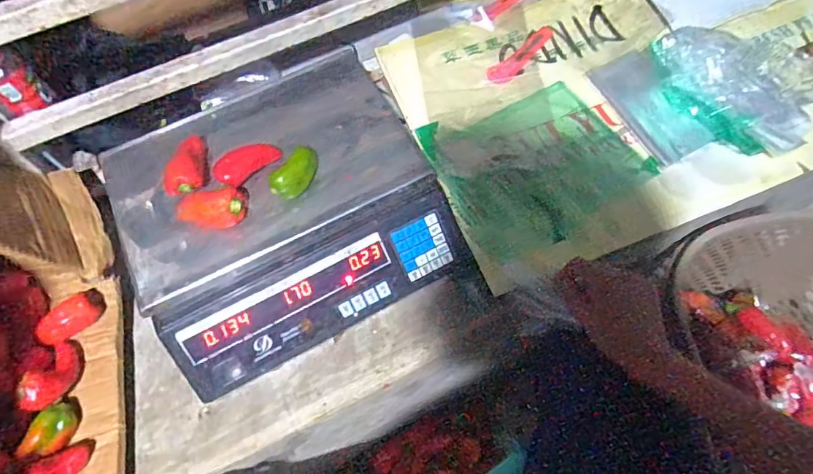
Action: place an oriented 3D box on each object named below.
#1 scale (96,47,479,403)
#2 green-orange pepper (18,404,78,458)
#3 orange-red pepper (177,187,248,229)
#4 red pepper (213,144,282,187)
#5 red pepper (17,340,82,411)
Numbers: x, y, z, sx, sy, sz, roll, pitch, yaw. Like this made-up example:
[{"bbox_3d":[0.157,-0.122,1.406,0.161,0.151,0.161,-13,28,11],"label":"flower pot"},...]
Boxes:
[{"bbox_3d":[-0.139,-0.038,0.560,0.350,0.108,0.300,-26,65,-9],"label":"scale"},{"bbox_3d":[-0.366,0.199,0.497,0.028,0.036,0.050,-2,64,3],"label":"green-orange pepper"},{"bbox_3d":[-0.209,-0.029,0.510,0.068,0.039,0.038,-9,63,0],"label":"orange-red pepper"},{"bbox_3d":[-0.176,-0.082,0.536,0.072,0.027,0.031,-30,65,-11],"label":"red pepper"},{"bbox_3d":[-0.381,0.150,0.516,0.026,0.039,0.082,2,33,3],"label":"red pepper"}]

